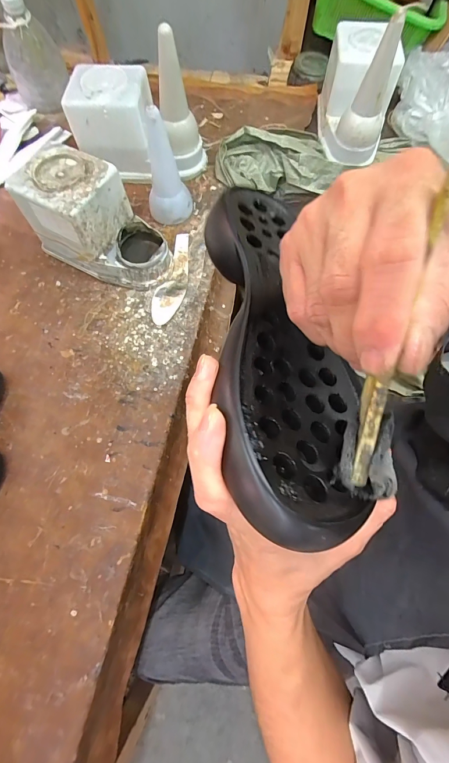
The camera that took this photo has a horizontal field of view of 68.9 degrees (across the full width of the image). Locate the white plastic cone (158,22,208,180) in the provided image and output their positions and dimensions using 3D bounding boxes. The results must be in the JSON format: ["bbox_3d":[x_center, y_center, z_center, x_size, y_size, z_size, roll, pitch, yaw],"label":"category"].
[{"bbox_3d":[-0.066,-0.402,0.495,0.069,0.170,0.060,3,69,0],"label":"white plastic cone"}]

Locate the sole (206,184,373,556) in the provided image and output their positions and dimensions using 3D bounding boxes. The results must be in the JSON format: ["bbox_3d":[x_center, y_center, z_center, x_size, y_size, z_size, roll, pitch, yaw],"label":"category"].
[{"bbox_3d":[0.036,-0.033,0.199,0.082,0.040,0.234,-3,60,-2],"label":"sole"}]

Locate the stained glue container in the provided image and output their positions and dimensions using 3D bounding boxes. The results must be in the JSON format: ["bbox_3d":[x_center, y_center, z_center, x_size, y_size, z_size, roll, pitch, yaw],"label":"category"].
[{"bbox_3d":[-0.172,-0.219,0.457,0.193,0.116,0.100,24,70,8],"label":"stained glue container"}]

